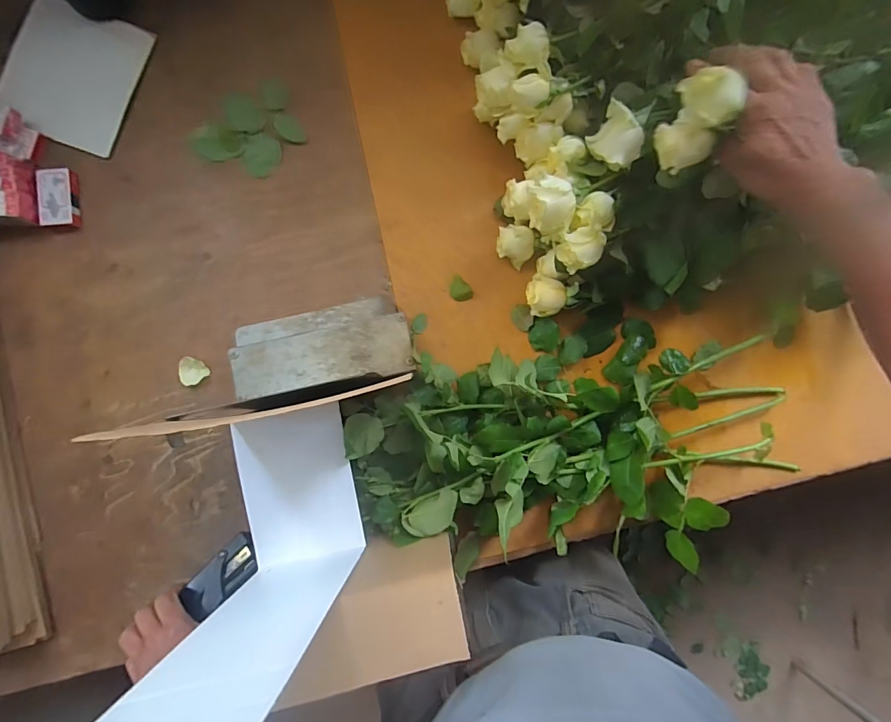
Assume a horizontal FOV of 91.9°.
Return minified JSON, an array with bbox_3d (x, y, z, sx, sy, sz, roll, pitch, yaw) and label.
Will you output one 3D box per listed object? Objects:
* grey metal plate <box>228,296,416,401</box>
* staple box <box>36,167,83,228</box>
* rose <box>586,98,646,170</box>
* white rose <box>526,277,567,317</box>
[{"bbox_3d":[-0.153,-0.017,0.539,0.213,0.028,0.095,-12,89,-5],"label":"grey metal plate"},{"bbox_3d":[-0.476,-0.202,0.530,0.042,0.013,0.070,-4,88,-4],"label":"staple box"},{"bbox_3d":[0.185,-0.240,0.466,0.038,0.056,0.057,-29,90,-5],"label":"rose"},{"bbox_3d":[0.123,-0.078,0.543,0.044,0.049,0.044,-7,89,-4],"label":"white rose"}]

